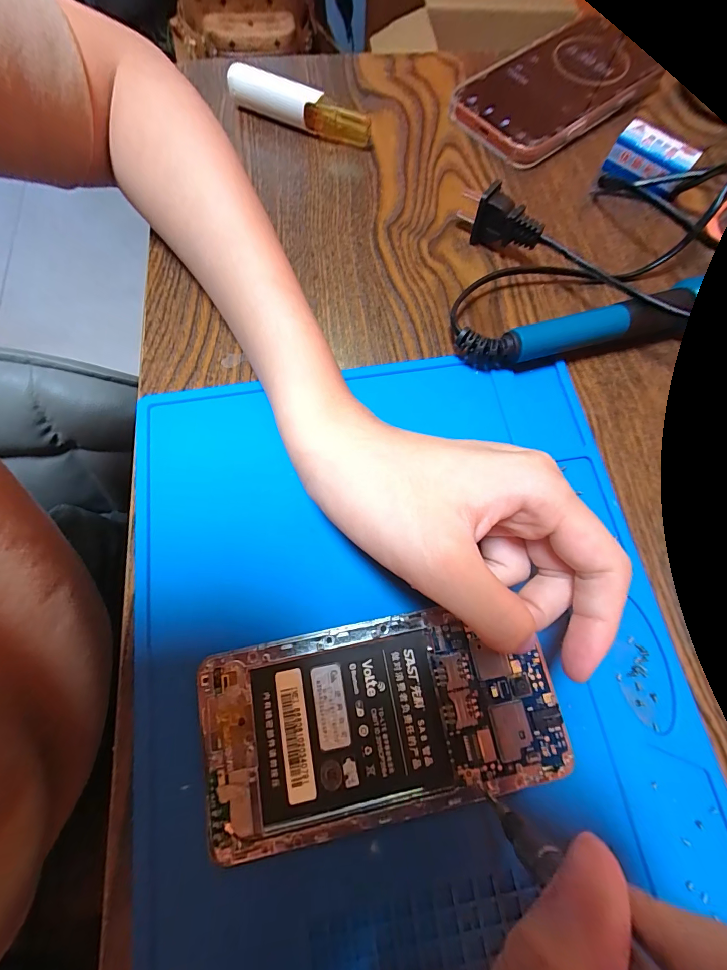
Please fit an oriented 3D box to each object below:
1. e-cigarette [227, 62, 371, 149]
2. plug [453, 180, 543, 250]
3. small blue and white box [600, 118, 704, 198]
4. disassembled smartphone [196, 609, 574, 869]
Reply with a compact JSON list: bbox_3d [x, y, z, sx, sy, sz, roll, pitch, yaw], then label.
[{"bbox_3d":[-0.044,-0.258,0.249,0.106,0.019,0.015,28,74,7],"label":"e-cigarette"},{"bbox_3d":[0.078,-0.156,0.216,0.053,0.026,0.020,37,75,9],"label":"plug"},{"bbox_3d":[0.184,-0.209,0.236,0.046,0.021,0.023,39,76,10],"label":"small blue and white box"},{"bbox_3d":[0.006,0.093,0.146,0.138,0.005,0.070,-10,73,-5],"label":"disassembled smartphone"}]

